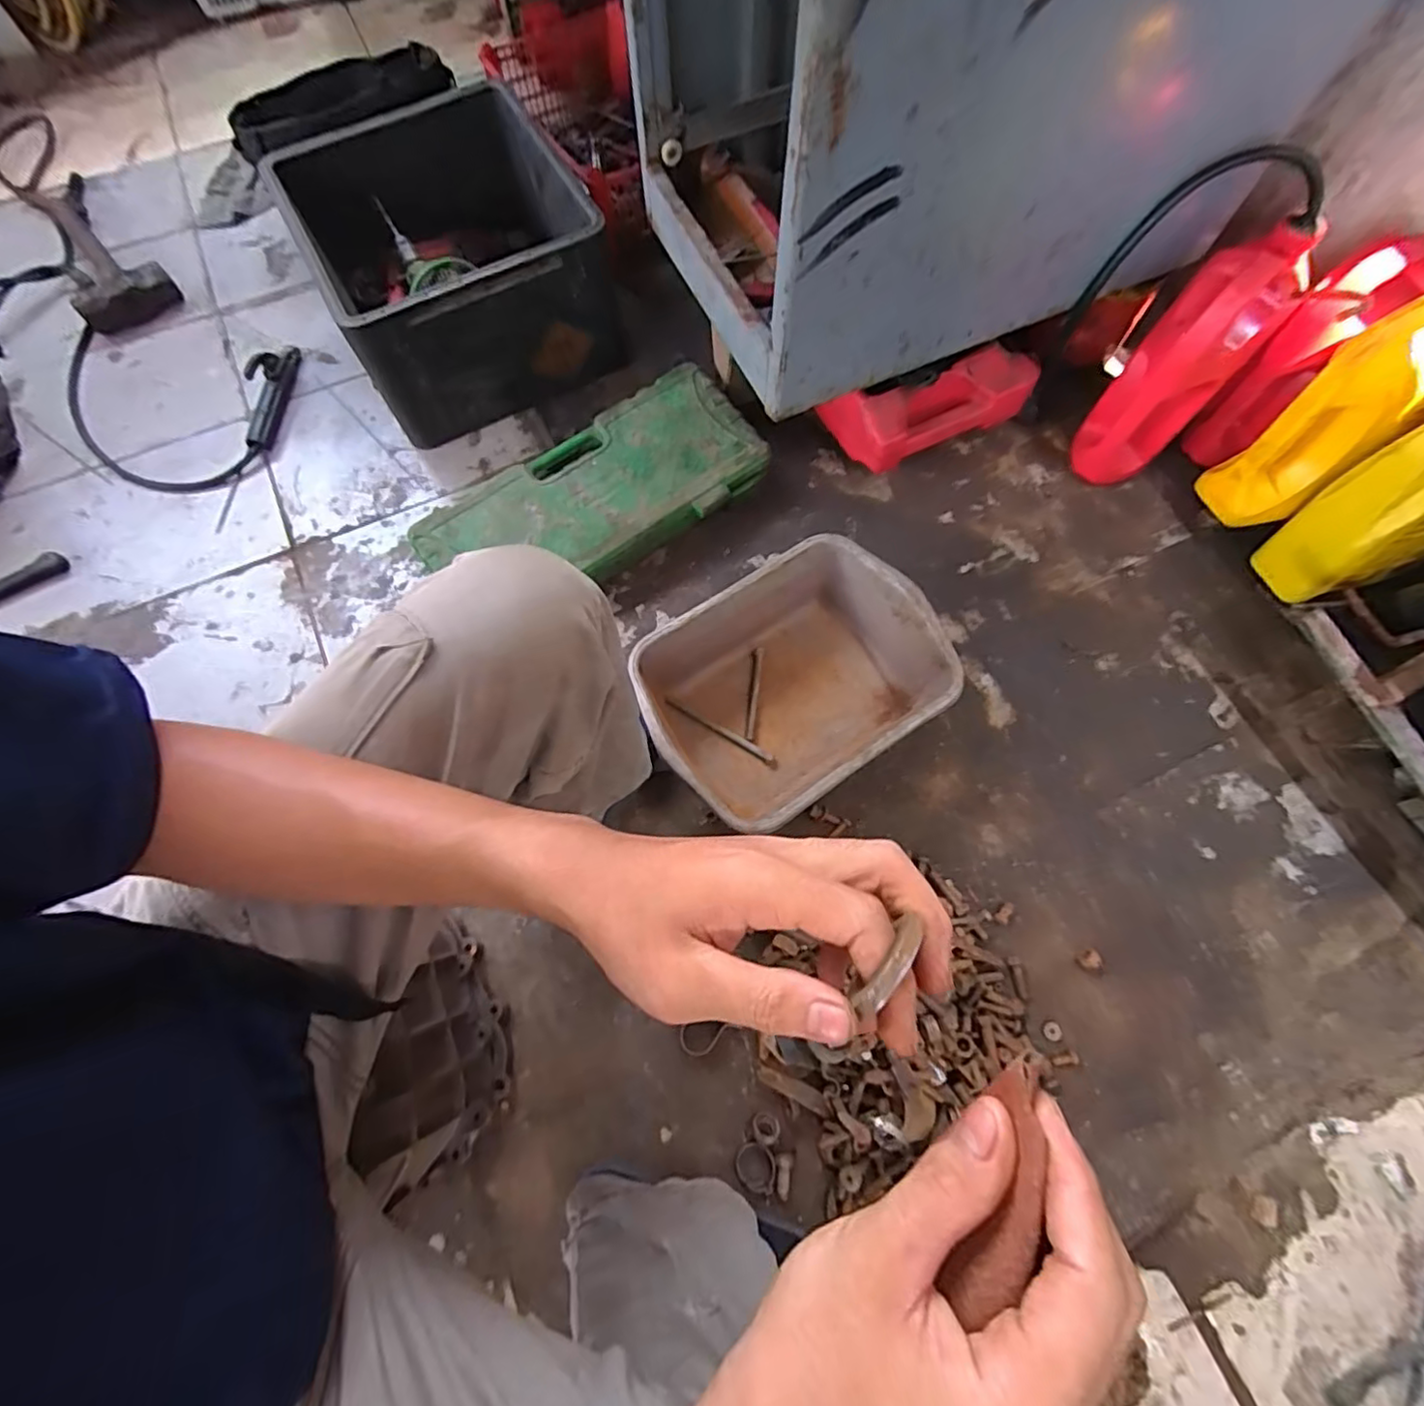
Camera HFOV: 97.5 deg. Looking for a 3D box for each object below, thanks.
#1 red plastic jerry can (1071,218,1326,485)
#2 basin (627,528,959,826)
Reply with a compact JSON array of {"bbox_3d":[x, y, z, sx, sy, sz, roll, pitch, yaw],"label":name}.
[{"bbox_3d":[0.617,-0.438,0.833,0.114,0.299,0.155,43,76,14],"label":"red plastic jerry can"},{"bbox_3d":[0.097,-0.021,0.768,0.337,0.124,0.257,-33,73,-10],"label":"basin"}]

